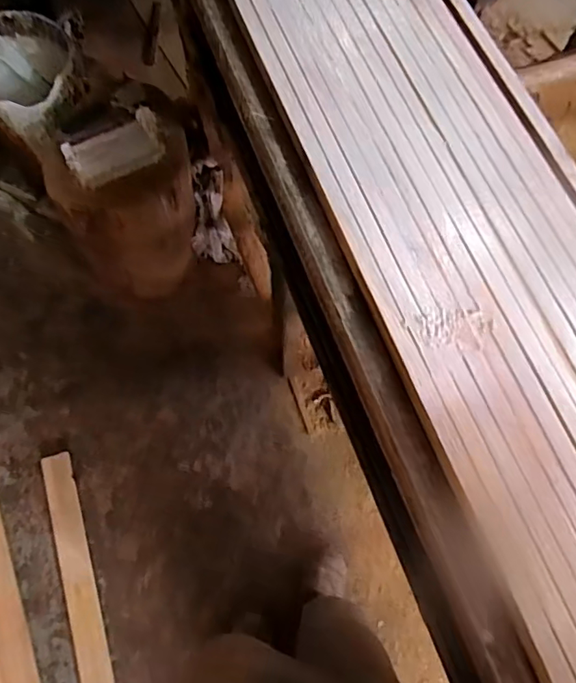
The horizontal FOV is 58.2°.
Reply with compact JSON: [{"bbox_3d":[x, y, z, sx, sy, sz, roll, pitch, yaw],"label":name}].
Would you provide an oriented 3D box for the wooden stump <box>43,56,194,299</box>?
[{"bbox_3d":[-0.376,-0.360,1.289,0.284,0.435,0.339,6,70,0],"label":"wooden stump"}]

